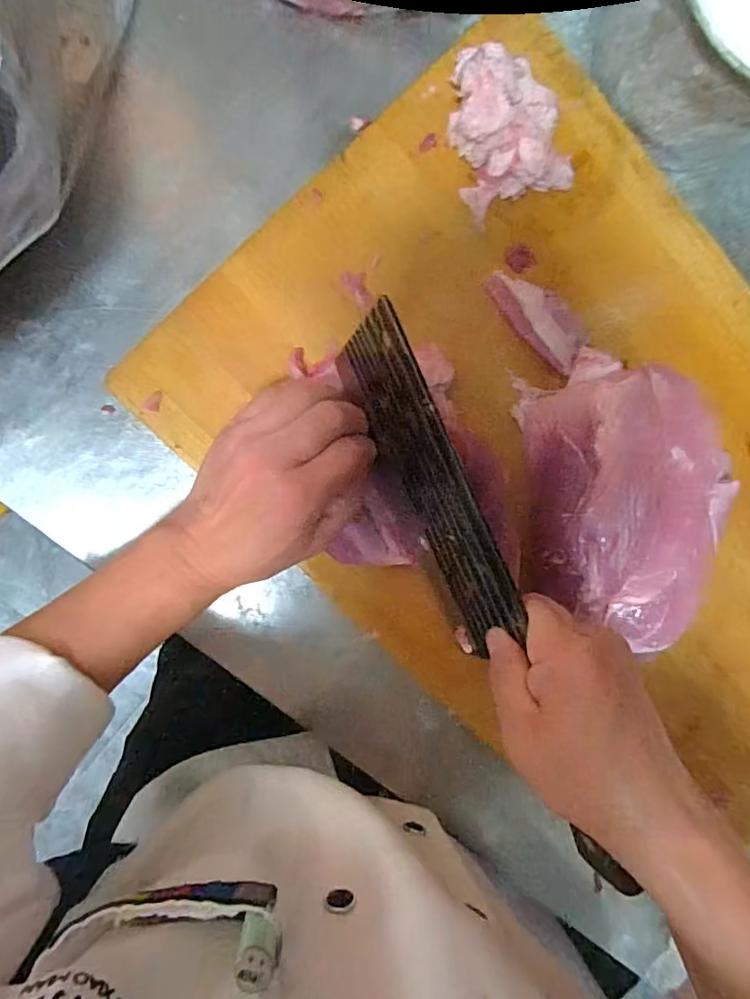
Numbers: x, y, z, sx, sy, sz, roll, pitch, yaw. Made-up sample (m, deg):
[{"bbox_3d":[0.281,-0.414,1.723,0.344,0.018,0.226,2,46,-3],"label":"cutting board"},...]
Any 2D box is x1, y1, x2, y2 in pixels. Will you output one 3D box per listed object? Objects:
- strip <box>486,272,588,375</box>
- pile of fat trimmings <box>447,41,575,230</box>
[{"bbox_3d":[0.107,-0.120,0.346,0.076,0.008,0.039,41,87,-9],"label":"strip"},{"bbox_3d":[0.081,-0.231,0.325,0.073,0.035,0.087,-29,97,-6],"label":"pile of fat trimmings"}]

